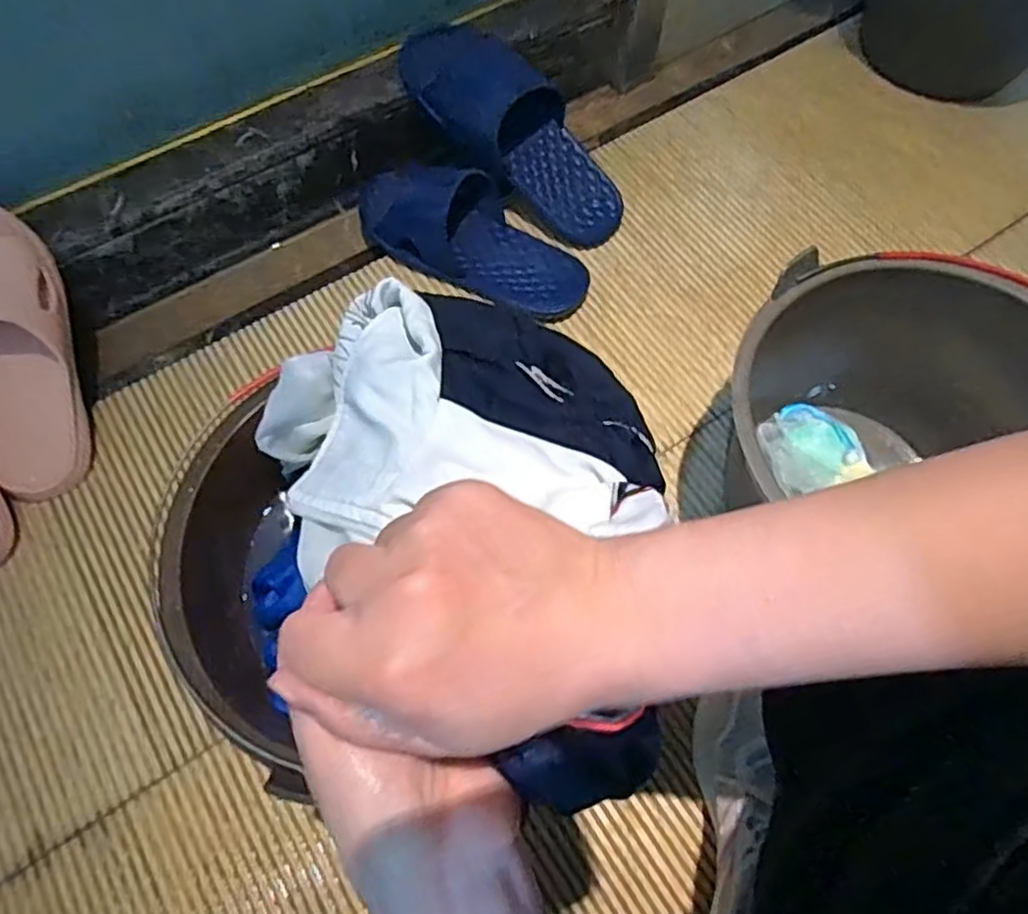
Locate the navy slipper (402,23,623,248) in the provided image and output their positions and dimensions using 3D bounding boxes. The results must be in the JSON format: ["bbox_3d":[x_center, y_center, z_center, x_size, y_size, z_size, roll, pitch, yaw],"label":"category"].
[{"bbox_3d":[0.008,-0.338,0.695,0.276,0.057,0.109,43,71,-7],"label":"navy slipper"}]

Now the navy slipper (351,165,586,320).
[{"bbox_3d":[-0.044,-0.233,0.692,0.256,0.070,0.111,32,70,13],"label":"navy slipper"}]

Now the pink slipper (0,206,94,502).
[{"bbox_3d":[-0.438,-0.094,0.581,0.091,0.058,0.258,-12,101,-5],"label":"pink slipper"}]

